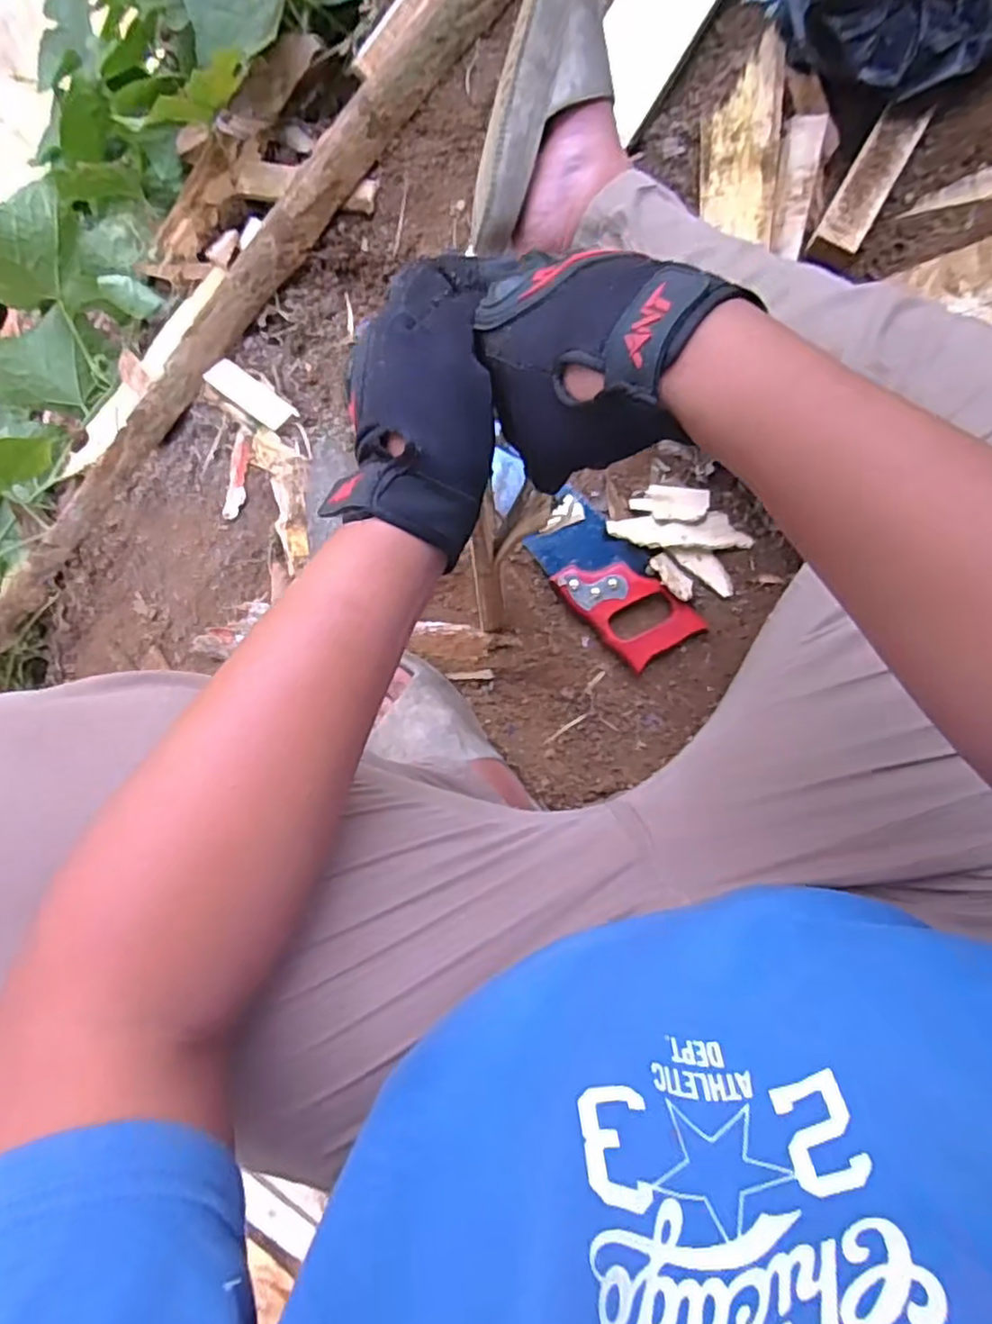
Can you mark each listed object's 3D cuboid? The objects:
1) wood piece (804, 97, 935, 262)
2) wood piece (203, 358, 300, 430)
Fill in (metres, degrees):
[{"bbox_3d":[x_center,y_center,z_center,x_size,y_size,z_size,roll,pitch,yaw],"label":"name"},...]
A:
[{"bbox_3d":[0.364,-0.467,0.674,0.043,0.022,0.164,29,90,0],"label":"wood piece"},{"bbox_3d":[-0.290,-0.315,0.814,0.124,0.012,0.039,38,90,16],"label":"wood piece"}]

